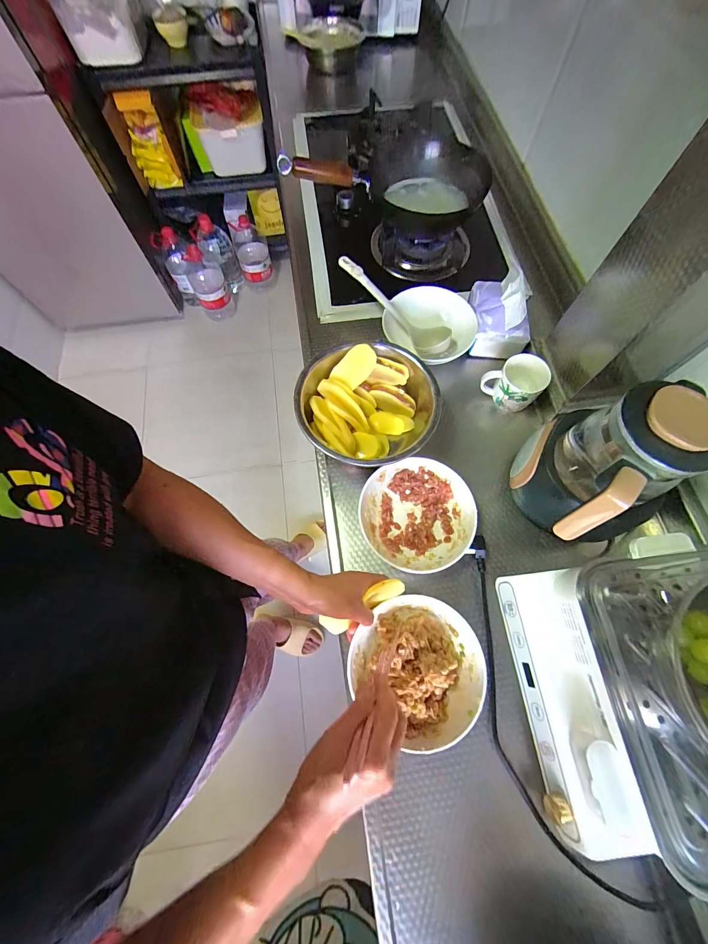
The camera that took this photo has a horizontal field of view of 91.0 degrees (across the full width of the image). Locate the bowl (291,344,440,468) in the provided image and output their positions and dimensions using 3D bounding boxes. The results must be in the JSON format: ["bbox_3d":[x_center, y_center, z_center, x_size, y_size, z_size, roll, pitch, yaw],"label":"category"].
[{"bbox_3d":[0.022,-0.102,0.598,0.221,0.106,0.217,0,69,0],"label":"bowl"}]

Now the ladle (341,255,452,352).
[{"bbox_3d":[0.073,-0.320,0.679,0.265,0.060,0.075,41,74,1],"label":"ladle"}]

